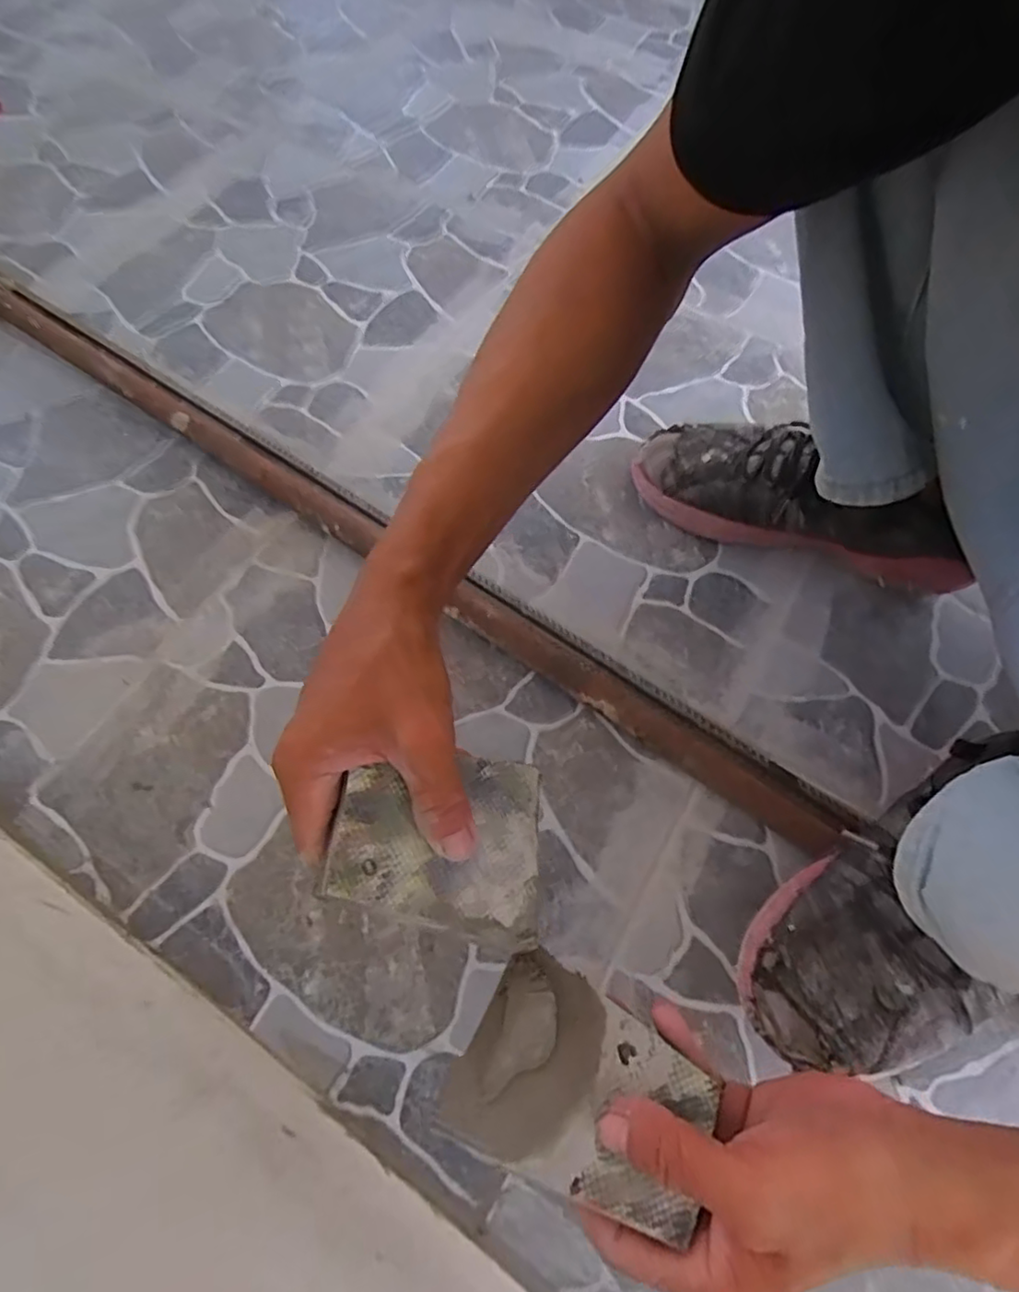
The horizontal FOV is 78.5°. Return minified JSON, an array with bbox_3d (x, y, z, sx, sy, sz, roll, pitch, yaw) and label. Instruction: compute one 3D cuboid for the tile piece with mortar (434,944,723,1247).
[{"bbox_3d":[0.031,0.196,0.276,0.104,0.022,0.080,26,69,11],"label":"tile piece with mortar"}]

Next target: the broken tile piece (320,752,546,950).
[{"bbox_3d":[-0.030,0.086,0.287,0.100,0.005,0.082,22,55,-25],"label":"broken tile piece"}]

